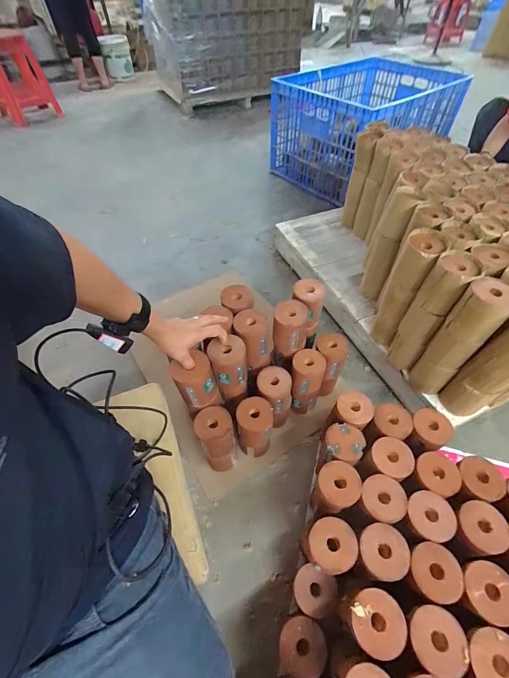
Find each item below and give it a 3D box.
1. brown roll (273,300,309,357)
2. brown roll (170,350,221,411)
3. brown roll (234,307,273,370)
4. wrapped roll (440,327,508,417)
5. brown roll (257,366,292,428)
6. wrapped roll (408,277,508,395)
[{"bbox_3d":[0.087,-0.024,0.759,0.080,0.113,0.084,3,52,4],"label":"brown roll"},{"bbox_3d":[-0.120,0.094,0.650,0.075,0.111,0.070,-1,51,1],"label":"brown roll"},{"bbox_3d":[-0.002,0.006,0.739,0.083,0.129,0.087,-1,51,1],"label":"brown roll"},{"bbox_3d":[0.514,0.061,0.647,0.097,0.308,0.089,-1,51,1],"label":"wrapped roll"},{"bbox_3d":[0.050,0.158,0.774,0.082,0.179,0.097,-2,51,0],"label":"brown roll"},{"bbox_3d":[0.447,0.012,0.700,0.081,0.320,0.080,-1,51,1],"label":"wrapped roll"}]

